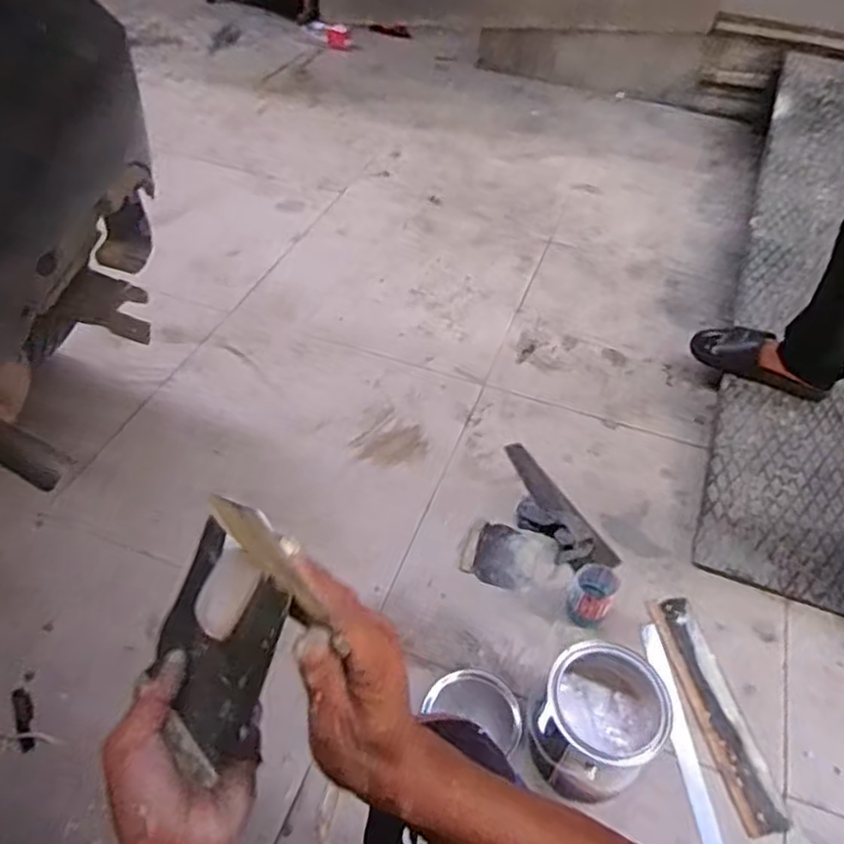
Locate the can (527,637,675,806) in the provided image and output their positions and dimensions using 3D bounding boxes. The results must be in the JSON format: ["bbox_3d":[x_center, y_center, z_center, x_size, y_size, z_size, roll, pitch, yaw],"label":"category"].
[{"bbox_3d":[0.221,0.381,0.874,0.149,0.131,0.164,30,53,22],"label":"can"}]

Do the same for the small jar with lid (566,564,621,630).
[{"bbox_3d":[0.256,0.268,1.048,0.063,0.084,0.070,22,50,16],"label":"small jar with lid"}]

